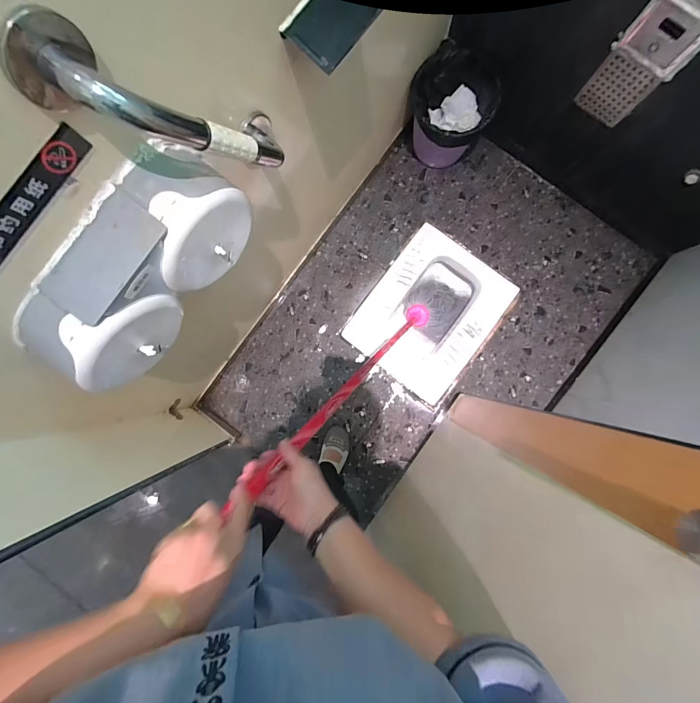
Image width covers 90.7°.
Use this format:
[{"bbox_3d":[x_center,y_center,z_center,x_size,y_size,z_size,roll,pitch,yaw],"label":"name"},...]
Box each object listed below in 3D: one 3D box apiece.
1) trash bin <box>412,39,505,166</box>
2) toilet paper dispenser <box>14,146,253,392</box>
[{"bbox_3d":[0.298,-0.719,1.056,0.233,0.270,0.215,0,88,2],"label":"trash bin"},{"bbox_3d":[-0.301,-0.118,0.508,0.115,0.151,0.334,35,90,3],"label":"toilet paper dispenser"}]

